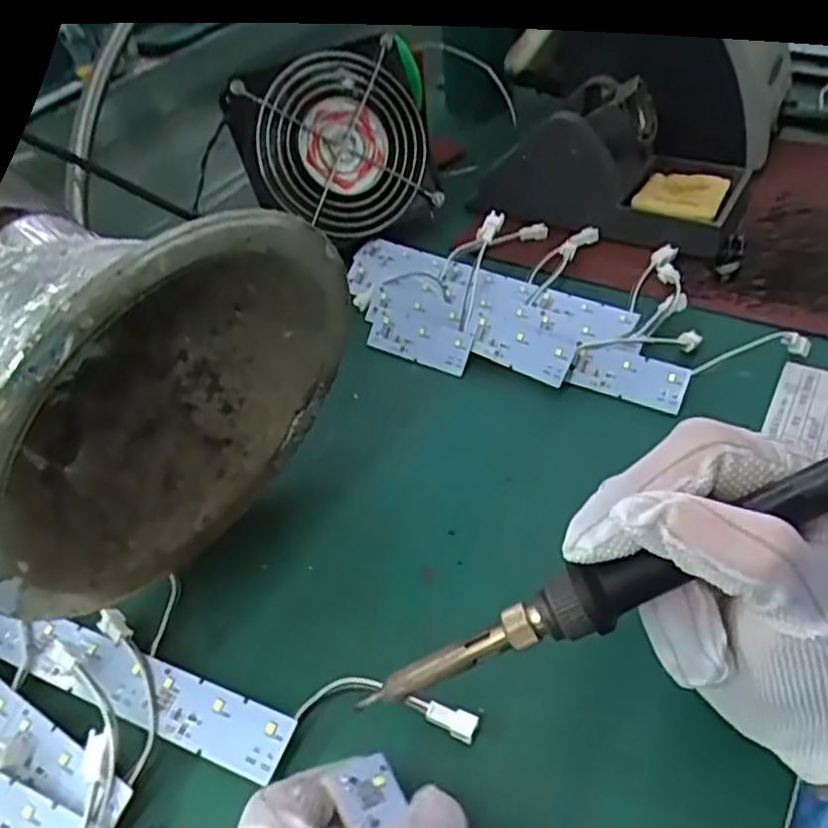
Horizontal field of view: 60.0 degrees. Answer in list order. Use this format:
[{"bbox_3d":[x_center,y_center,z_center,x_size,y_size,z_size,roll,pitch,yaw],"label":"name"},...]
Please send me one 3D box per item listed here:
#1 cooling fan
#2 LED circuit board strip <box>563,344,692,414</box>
[{"bbox_3d":[-0.049,-0.180,0.489,0.126,0.120,0.034,-22,16,-14],"label":"cooling fan"},{"bbox_3d":[0.113,-0.021,0.383,0.061,0.004,0.025,19,94,26],"label":"LED circuit board strip"}]

